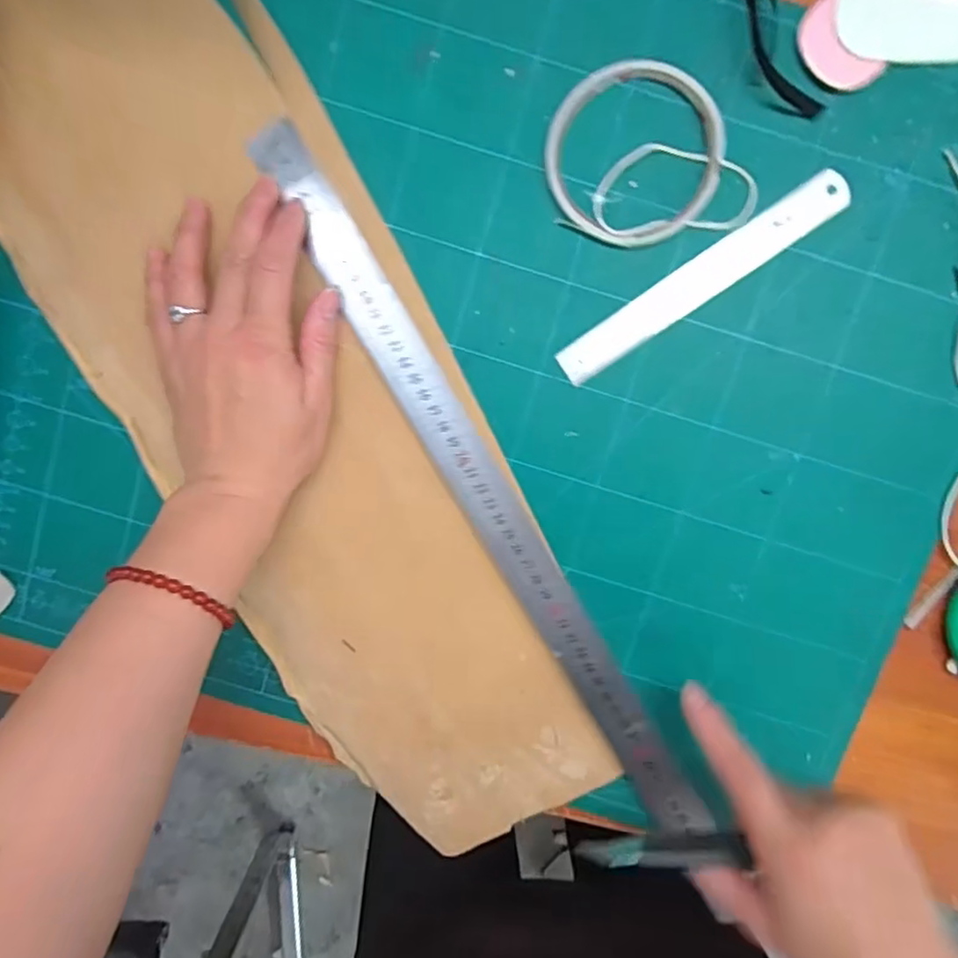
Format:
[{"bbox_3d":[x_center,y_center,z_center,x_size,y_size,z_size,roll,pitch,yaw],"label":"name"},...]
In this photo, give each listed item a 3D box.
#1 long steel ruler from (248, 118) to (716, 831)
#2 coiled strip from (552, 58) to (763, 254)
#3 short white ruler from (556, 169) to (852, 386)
[{"bbox_3d":[0.007,0.012,0.346,0.033,0.006,0.447,-31,95,3],"label":"long steel ruler"},{"bbox_3d":[0.086,-0.167,0.319,0.102,0.008,0.089,-12,98,3],"label":"coiled strip"},{"bbox_3d":[0.117,-0.106,0.329,0.166,0.004,0.024,-33,96,6],"label":"short white ruler"}]

